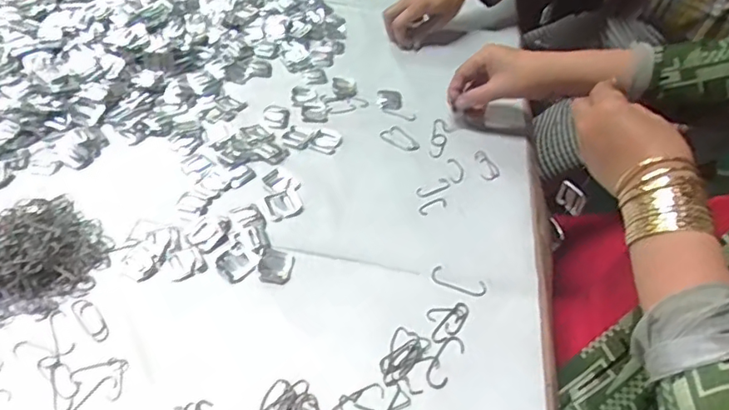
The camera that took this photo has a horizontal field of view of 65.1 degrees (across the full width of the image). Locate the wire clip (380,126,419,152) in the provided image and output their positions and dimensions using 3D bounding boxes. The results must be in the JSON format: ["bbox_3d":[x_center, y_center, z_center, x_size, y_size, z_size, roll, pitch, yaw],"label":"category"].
[{"bbox_3d":[0.043,-0.077,0.667,0.029,0.004,0.046,-33,57,-32],"label":"wire clip"}]

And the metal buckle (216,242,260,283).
[{"bbox_3d":[-0.116,0.053,0.523,0.034,0.004,0.035,36,52,26],"label":"metal buckle"}]

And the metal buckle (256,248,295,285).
[{"bbox_3d":[-0.081,0.056,0.524,0.030,0.007,0.036,10,46,3],"label":"metal buckle"}]

